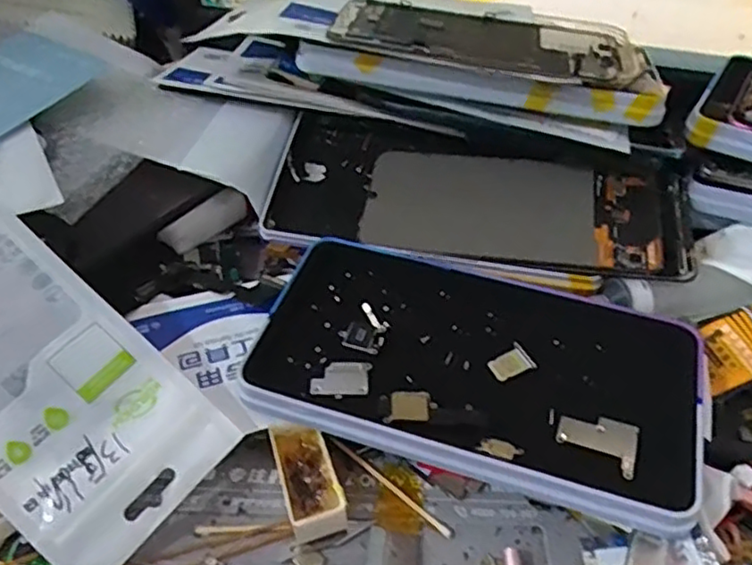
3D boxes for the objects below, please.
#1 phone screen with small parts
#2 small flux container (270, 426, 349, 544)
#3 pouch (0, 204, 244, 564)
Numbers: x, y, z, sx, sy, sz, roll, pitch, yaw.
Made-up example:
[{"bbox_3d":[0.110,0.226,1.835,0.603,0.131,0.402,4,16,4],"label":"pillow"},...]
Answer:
[{"bbox_3d":[0.044,0.034,0.285,0.185,0.010,0.104,15,49,14],"label":"phone screen with small parts"},{"bbox_3d":[-0.028,0.081,0.266,0.021,0.019,0.045,-10,46,-14],"label":"small flux container"},{"bbox_3d":[-0.136,0.039,0.257,0.147,0.010,0.080,41,68,8],"label":"pouch"}]

